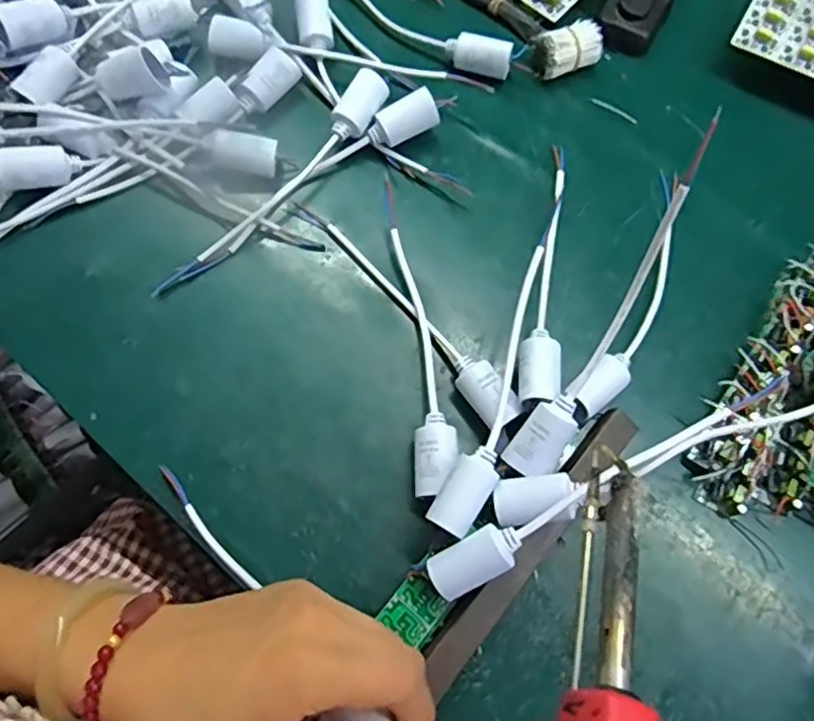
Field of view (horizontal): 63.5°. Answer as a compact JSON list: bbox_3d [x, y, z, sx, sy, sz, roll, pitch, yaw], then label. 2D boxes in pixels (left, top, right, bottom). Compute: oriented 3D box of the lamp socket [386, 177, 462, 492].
[{"bbox_3d":[0.009,-0.025,0.439,0.029,0.028,0.227,-4,73,-5],"label":"lamp socket"}]

